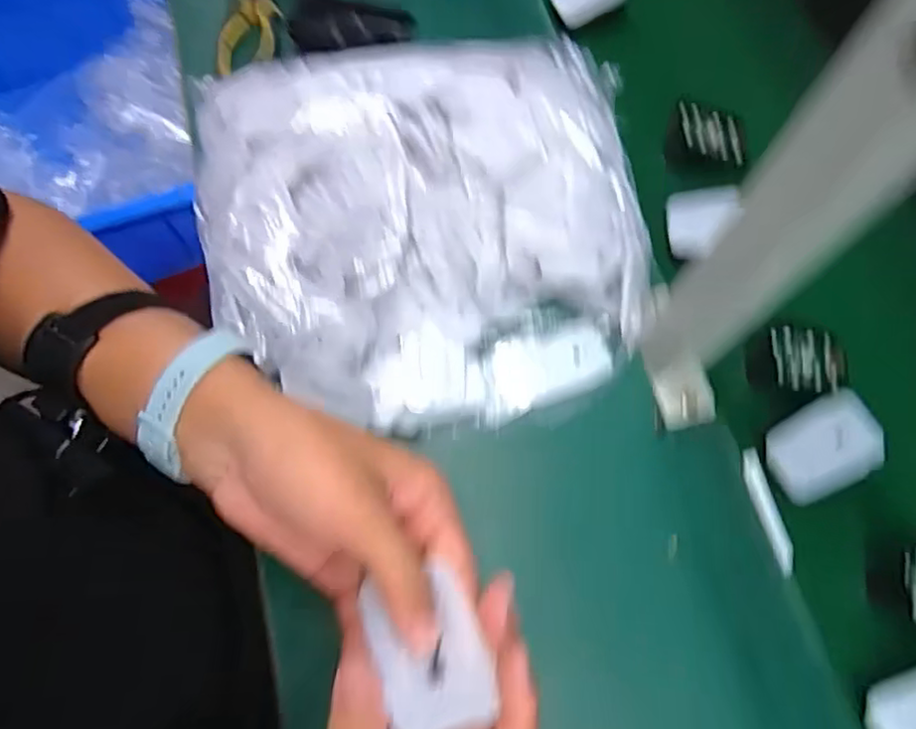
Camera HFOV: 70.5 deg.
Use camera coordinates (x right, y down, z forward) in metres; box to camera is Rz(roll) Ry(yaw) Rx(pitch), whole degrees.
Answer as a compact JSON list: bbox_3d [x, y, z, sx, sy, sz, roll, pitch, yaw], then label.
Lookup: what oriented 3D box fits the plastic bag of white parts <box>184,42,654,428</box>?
[{"bbox_3d":[-0.033,-0.102,0.481,0.322,0.072,0.293,-6,70,-3],"label":"plastic bag of white parts"}]

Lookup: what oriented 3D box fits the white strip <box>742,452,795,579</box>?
[{"bbox_3d":[0.223,0.105,0.464,0.014,0.009,0.087,-13,71,-5],"label":"white strip"}]

